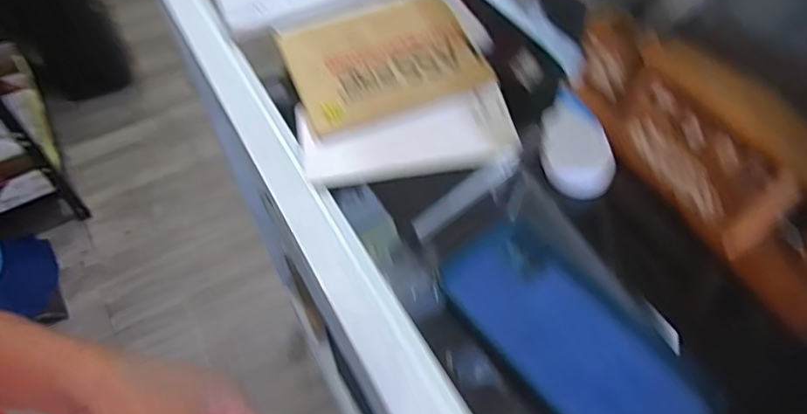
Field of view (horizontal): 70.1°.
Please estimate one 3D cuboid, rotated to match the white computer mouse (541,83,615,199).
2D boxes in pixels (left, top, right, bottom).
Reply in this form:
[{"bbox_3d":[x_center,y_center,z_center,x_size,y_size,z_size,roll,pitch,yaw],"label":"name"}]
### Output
[{"bbox_3d":[0.125,-0.047,0.422,0.046,0.026,0.081,2,53,3],"label":"white computer mouse"}]

